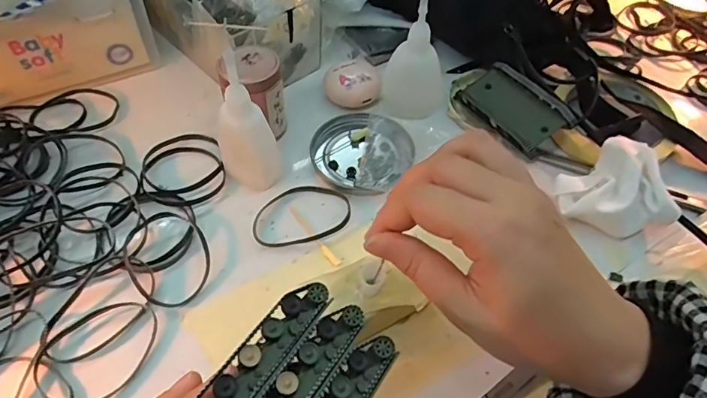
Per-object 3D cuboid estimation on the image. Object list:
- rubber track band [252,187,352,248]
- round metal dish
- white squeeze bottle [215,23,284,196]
[{"bbox_3d":[-0.037,0.009,0.343,0.070,0.004,0.048,-6,53,-12],"label":"rubber track band"},{"bbox_3d":[0.005,-0.037,0.380,0.076,0.008,0.076,3,52,-4],"label":"round metal dish"},{"bbox_3d":[-0.070,-0.050,0.319,0.039,0.111,0.032,37,57,21],"label":"white squeeze bottle"}]

